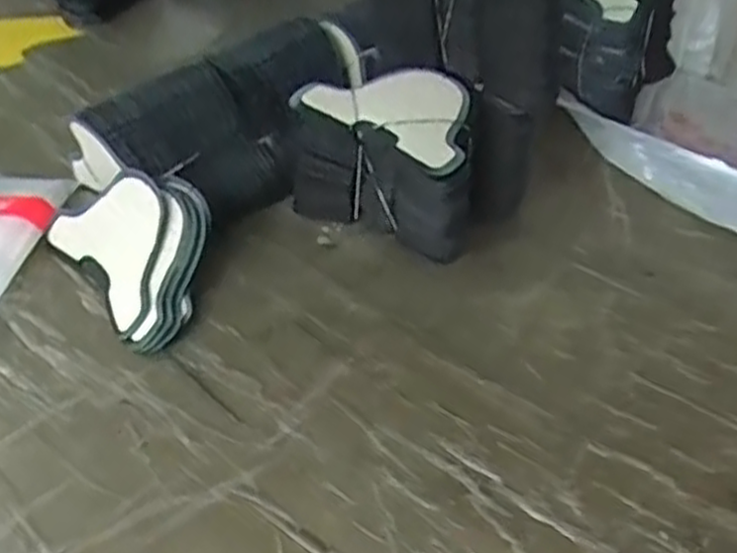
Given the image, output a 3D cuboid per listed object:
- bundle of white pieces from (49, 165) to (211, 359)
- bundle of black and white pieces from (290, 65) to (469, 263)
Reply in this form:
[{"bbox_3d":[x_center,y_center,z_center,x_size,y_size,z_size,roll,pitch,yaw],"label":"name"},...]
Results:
[{"bbox_3d":[-0.155,-0.023,0.535,0.140,0.031,0.096,40,90,31],"label":"bundle of white pieces"},{"bbox_3d":[0.020,-0.080,0.556,0.141,0.114,0.079,32,50,30],"label":"bundle of black and white pieces"}]

